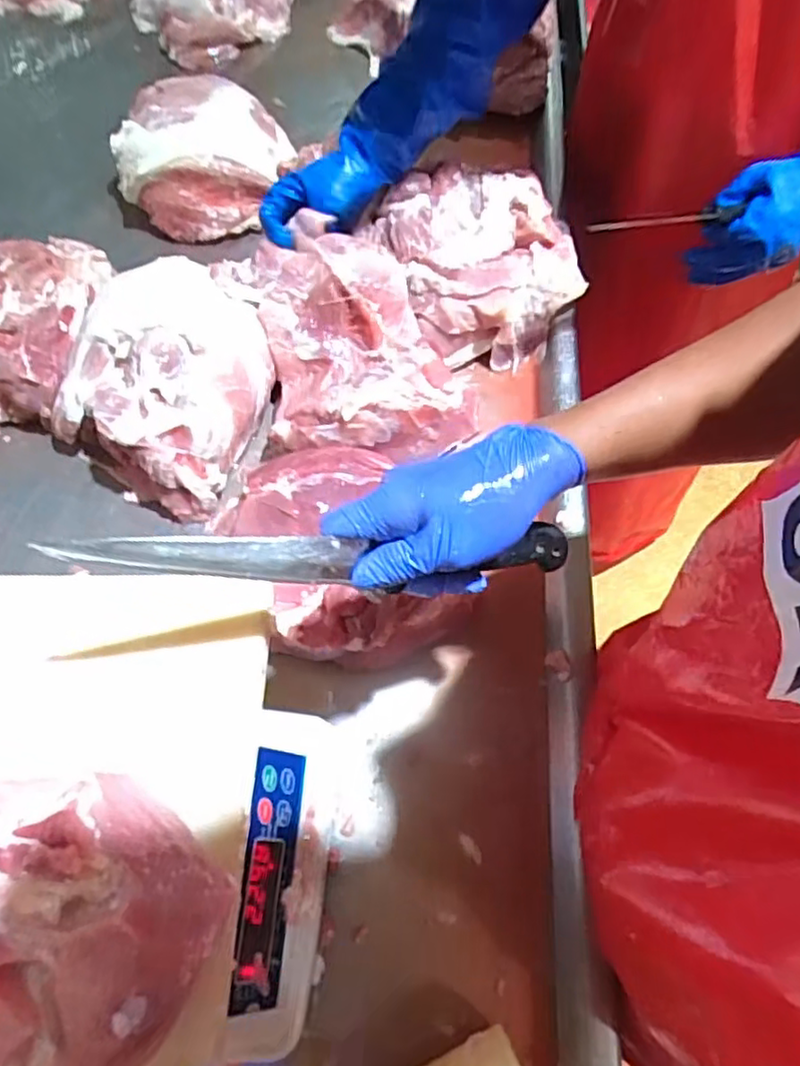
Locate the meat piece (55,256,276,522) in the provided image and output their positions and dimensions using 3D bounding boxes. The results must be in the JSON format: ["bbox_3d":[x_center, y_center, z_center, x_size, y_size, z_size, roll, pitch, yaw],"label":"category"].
[{"bbox_3d":[-0.240,-0.165,0.693,0.235,0.097,0.225,33,69,17],"label":"meat piece"}]

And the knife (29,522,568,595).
[{"bbox_3d":[-0.033,0.014,0.382,0.302,0.022,0.028,0,62,-20],"label":"knife"}]

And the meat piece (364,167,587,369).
[{"bbox_3d":[0.094,-0.312,0.753,0.212,0.105,0.213,-1,63,2],"label":"meat piece"}]

